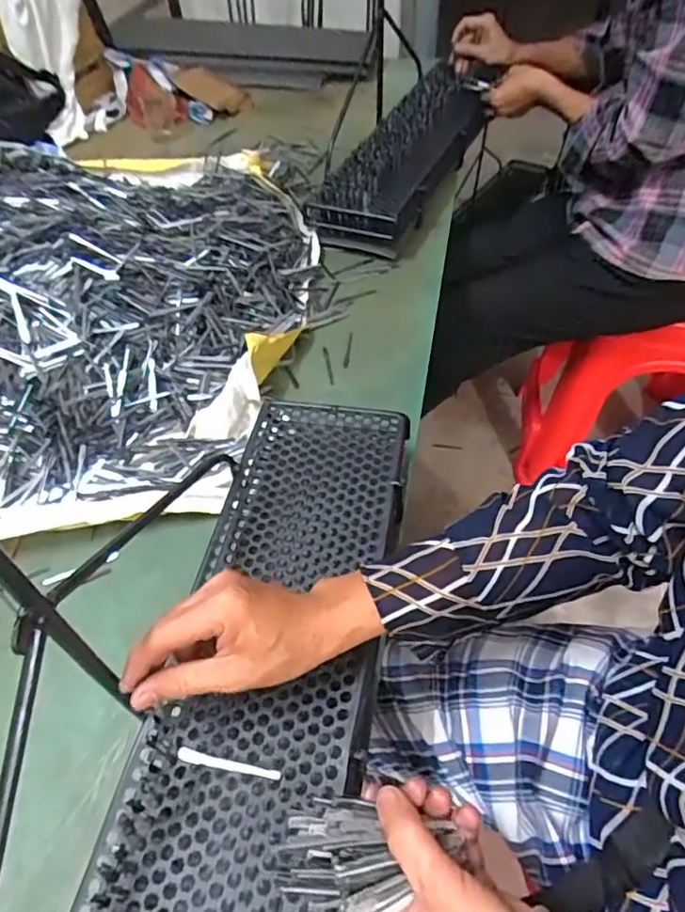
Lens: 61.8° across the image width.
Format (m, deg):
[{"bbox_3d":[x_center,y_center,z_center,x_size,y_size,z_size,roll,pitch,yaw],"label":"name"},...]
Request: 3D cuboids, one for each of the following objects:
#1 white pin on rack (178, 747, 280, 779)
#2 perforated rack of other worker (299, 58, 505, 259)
[{"bbox_3d":[-0.074,0.198,0.369,0.069,0.005,0.008,8,53,9],"label":"white pin on rack"},{"bbox_3d":[0.131,-0.532,0.954,0.138,0.066,0.540,20,55,18],"label":"perforated rack of other worker"}]

